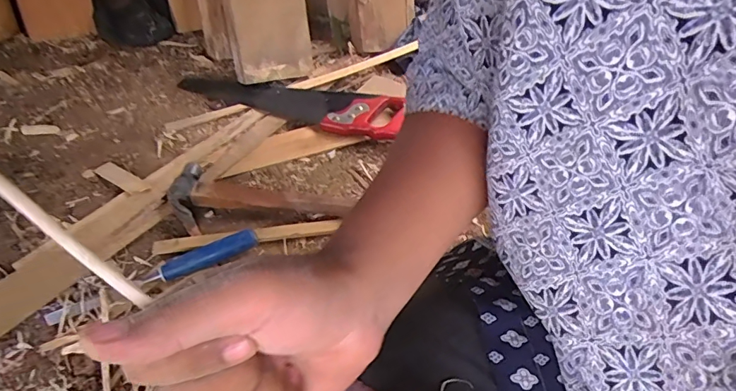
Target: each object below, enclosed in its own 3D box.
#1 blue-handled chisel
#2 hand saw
[{"bbox_3d":[-0.236,0.088,0.517,0.230,0.019,0.030,-22,47,-8],"label":"blue-handled chisel"},{"bbox_3d":[-0.130,-0.157,0.737,0.384,0.042,0.108,17,44,14],"label":"hand saw"}]

